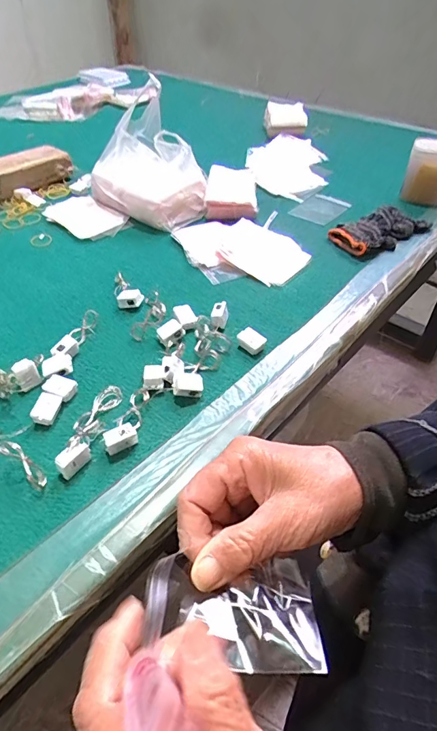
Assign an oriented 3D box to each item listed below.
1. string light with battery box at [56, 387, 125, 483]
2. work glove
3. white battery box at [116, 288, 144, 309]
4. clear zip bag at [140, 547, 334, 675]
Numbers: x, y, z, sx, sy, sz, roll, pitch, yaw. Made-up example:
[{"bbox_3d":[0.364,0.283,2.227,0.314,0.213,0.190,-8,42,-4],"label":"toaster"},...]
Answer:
[{"bbox_3d":[-0.114,0.050,0.376,0.028,0.026,0.096,8,45,9],"label":"string light with battery box"},{"bbox_3d":[0.228,-0.202,0.603,0.139,0.037,0.077,-26,50,-24],"label":"work glove"},{"bbox_3d":[-0.104,-0.078,0.509,0.031,0.018,0.019,-9,45,-8],"label":"white battery box"},{"bbox_3d":[0.008,0.120,0.210,0.082,0.020,0.051,-1,45,-1],"label":"clear zip bag"}]

